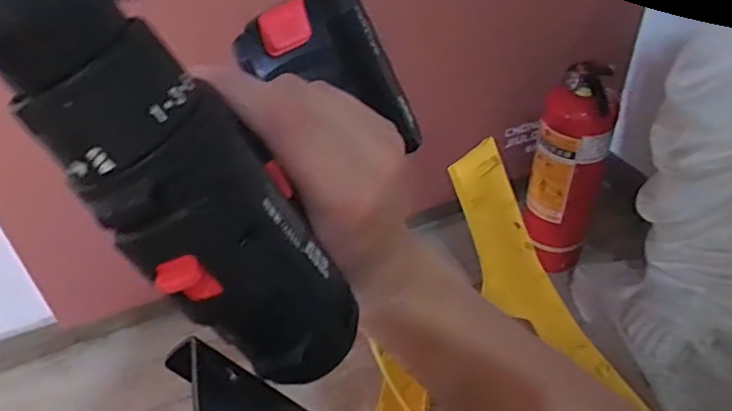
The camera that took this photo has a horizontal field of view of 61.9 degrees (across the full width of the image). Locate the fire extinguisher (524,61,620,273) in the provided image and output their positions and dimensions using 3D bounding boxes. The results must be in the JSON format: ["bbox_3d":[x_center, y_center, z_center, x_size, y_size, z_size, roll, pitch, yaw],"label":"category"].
[{"bbox_3d":[0.370,-0.058,1.124,0.128,0.397,0.119,8,43,13],"label":"fire extinguisher"}]

